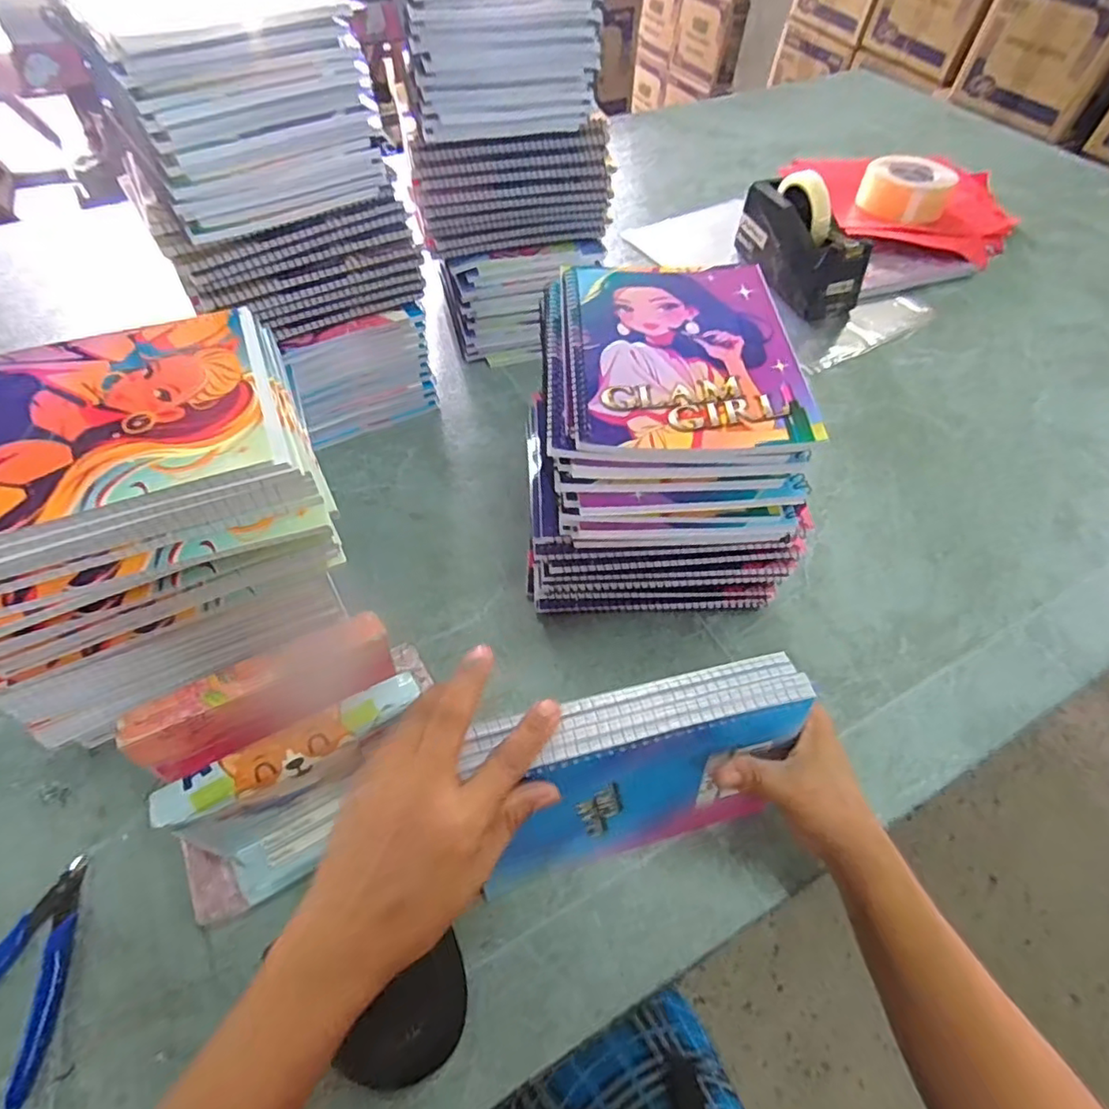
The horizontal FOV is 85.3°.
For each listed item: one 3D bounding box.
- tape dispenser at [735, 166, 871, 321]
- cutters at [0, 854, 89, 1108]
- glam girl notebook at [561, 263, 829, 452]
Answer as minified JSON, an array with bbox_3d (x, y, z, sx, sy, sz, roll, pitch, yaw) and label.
[{"bbox_3d":[0.324,-0.407,0.786,0.075,0.130,0.194,-13,55,-9],"label":"tape dispenser"},{"bbox_3d":[-0.321,0.252,0.363,0.071,0.008,0.121,6,54,4],"label":"cutters"},{"bbox_3d":[0.083,-0.144,0.408,0.148,0.009,0.200,-1,54,-1],"label":"glam girl notebook"}]

